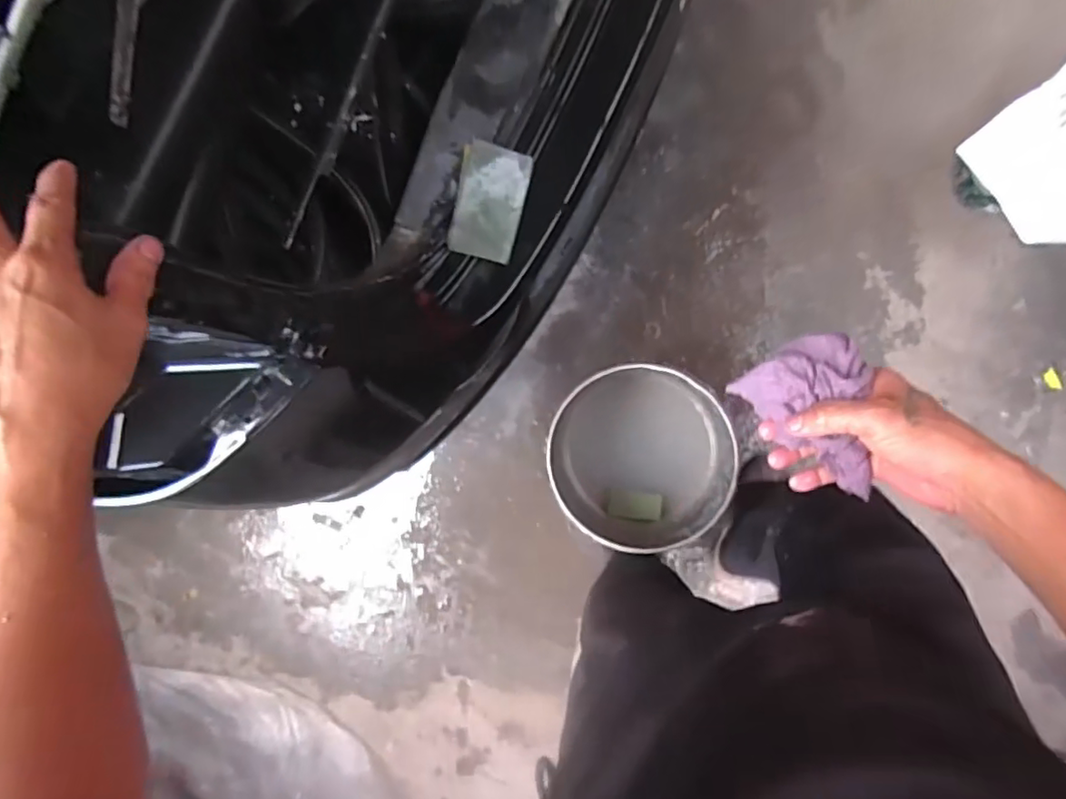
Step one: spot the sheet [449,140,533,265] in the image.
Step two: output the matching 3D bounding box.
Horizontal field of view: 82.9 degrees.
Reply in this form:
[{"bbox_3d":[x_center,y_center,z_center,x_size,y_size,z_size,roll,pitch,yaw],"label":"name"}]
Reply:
[{"bbox_3d":[-0.048,-0.218,0.673,0.073,0.007,0.120,10,101,-16],"label":"sheet"}]

